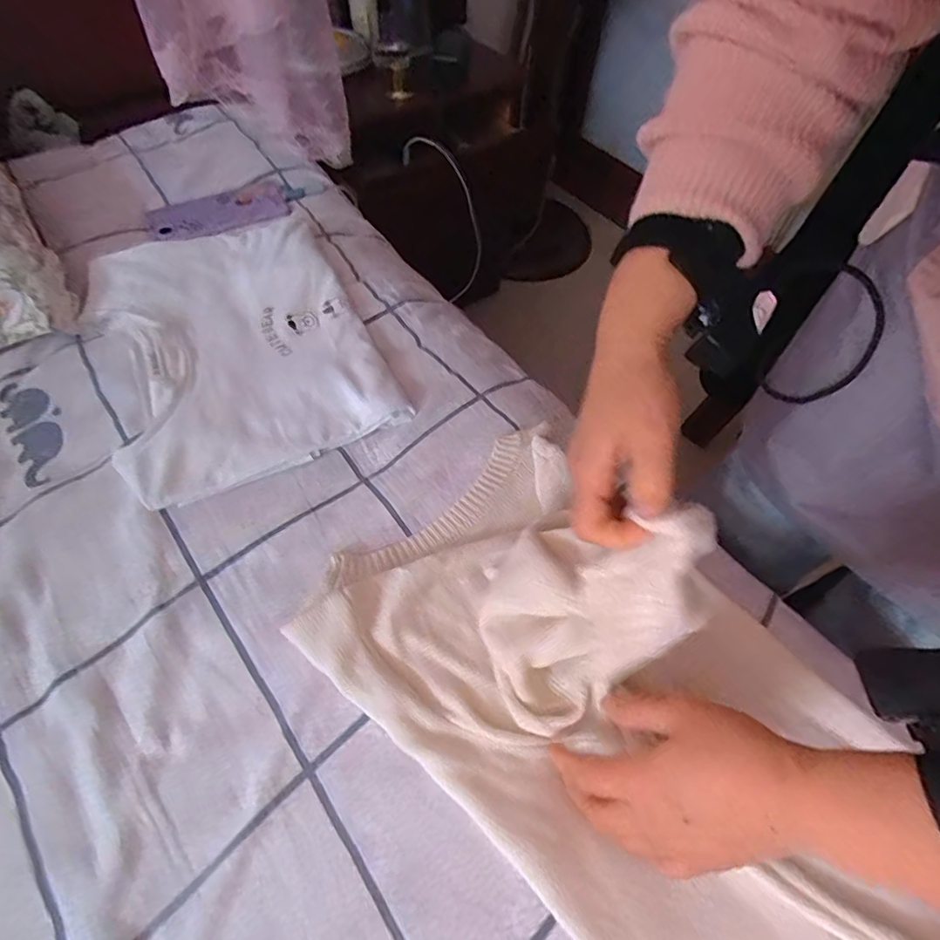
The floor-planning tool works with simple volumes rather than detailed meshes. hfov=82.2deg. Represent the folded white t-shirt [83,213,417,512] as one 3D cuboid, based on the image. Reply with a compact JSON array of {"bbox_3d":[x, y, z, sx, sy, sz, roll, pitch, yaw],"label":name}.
[{"bbox_3d":[-0.227,-0.132,0.525,0.232,0.035,0.331,-22,59,-18],"label":"folded white t-shirt"}]

